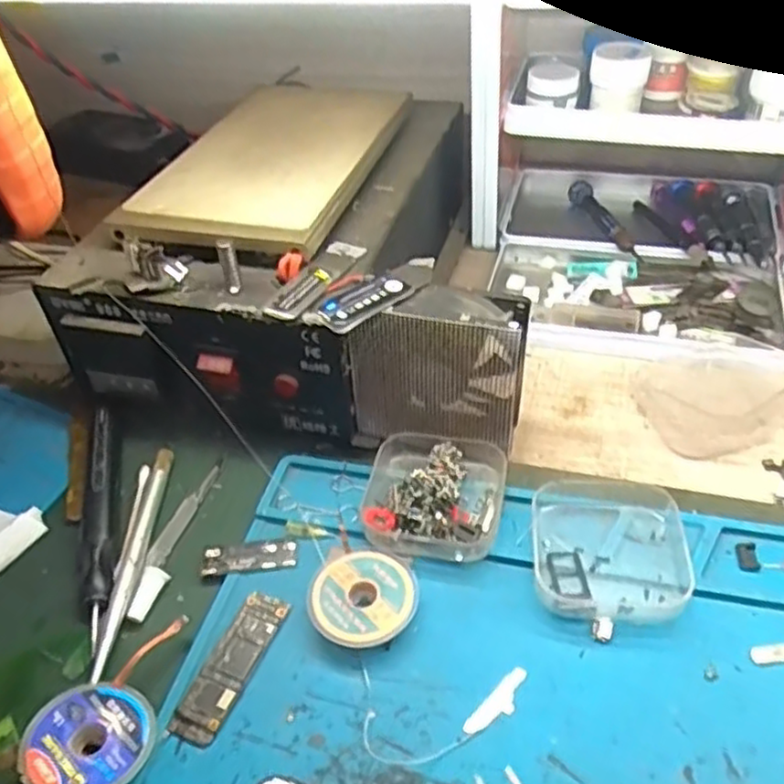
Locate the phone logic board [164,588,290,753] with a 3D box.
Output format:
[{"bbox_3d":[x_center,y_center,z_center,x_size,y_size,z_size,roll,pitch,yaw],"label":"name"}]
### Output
[{"bbox_3d":[-0.065,0.110,0.293,0.020,0.004,0.063,14,47,20],"label":"phone logic board"}]

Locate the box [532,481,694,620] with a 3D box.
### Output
[{"bbox_3d":[0.094,0.066,0.316,0.064,0.016,0.065,2,44,8],"label":"box"}]

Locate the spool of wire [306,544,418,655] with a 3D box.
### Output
[{"bbox_3d":[-0.012,0.087,0.307,0.044,0.012,0.042,-3,43,3],"label":"spool of wire"}]

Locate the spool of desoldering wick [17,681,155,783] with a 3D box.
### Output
[{"bbox_3d":[-0.113,0.131,0.270,0.045,0.011,0.045,5,34,-3],"label":"spool of desoldering wick"}]

